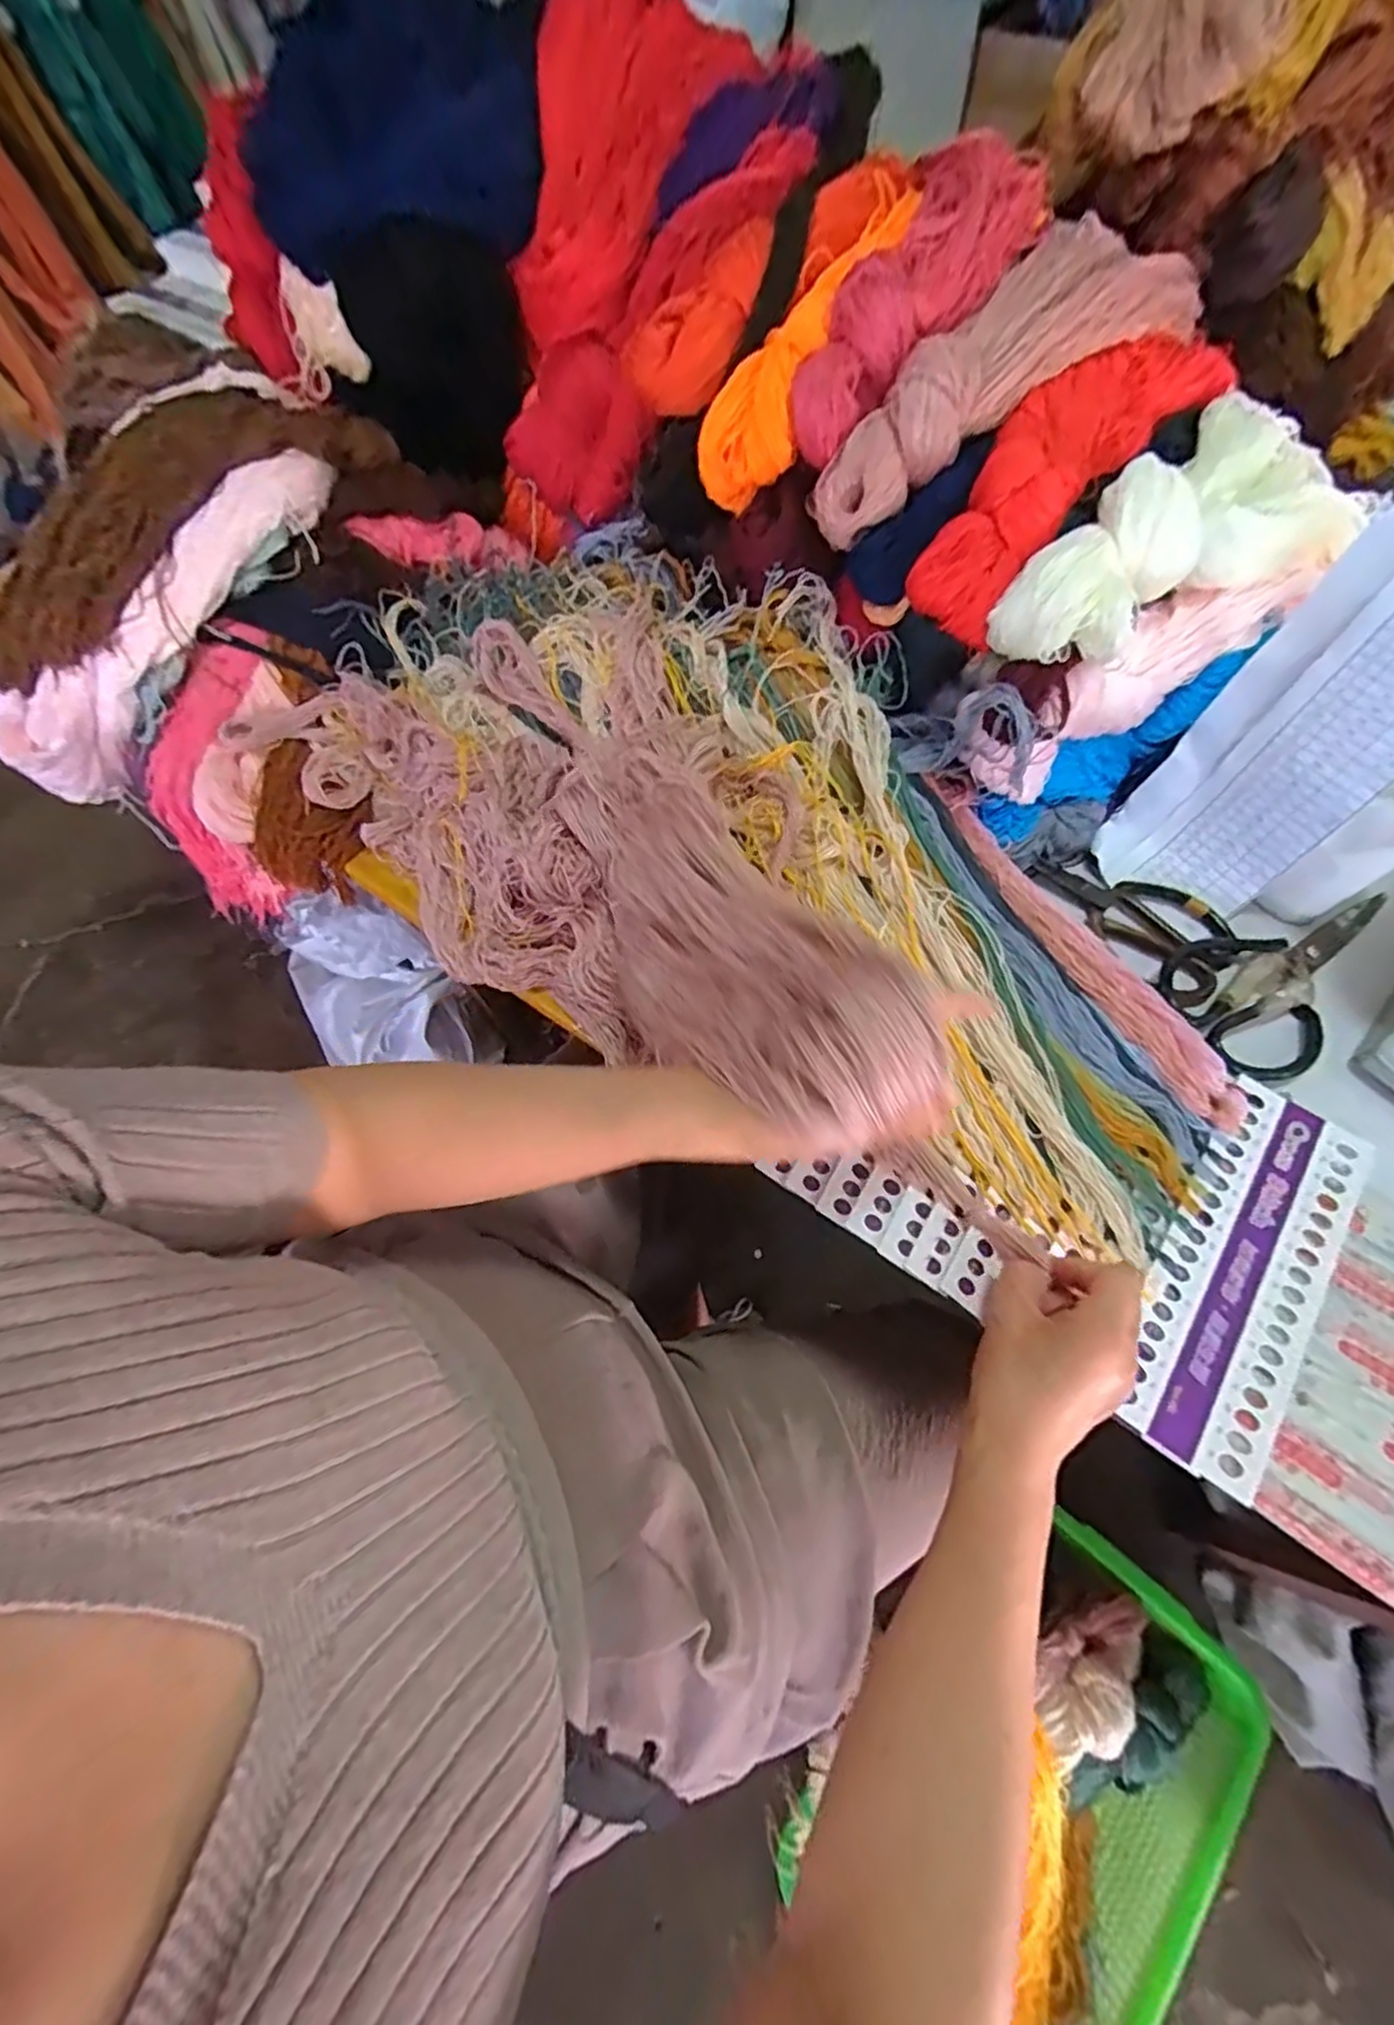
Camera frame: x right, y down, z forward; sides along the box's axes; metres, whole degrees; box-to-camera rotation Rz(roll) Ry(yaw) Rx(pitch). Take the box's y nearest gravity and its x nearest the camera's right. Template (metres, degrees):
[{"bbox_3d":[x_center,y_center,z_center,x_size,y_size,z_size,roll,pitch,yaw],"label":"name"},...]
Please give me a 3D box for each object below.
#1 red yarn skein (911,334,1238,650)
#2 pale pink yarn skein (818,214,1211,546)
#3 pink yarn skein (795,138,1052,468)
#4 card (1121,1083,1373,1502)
[{"bbox_3d":[0.269,-0.395,0.506,0.076,0.080,0.304,40,72,20],"label":"red yarn skein"},{"bbox_3d":[0.235,-0.470,0.513,0.347,0.089,0.094,-41,68,-16],"label":"pale pink yarn skein"},{"bbox_3d":[0.155,-0.515,0.489,0.092,0.054,0.282,33,84,18],"label":"pink yarn skein"},{"bbox_3d":[0.333,0.154,0.422,0.085,0.004,0.241,34,70,18],"label":"card"}]

